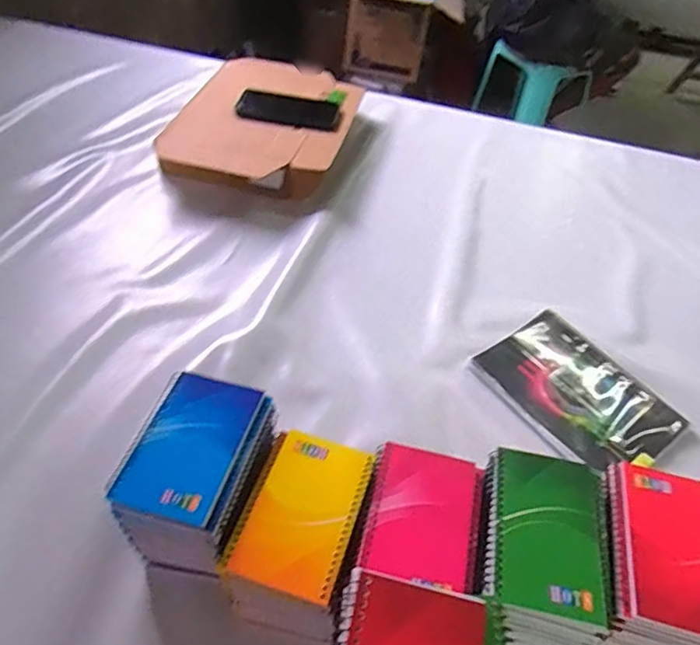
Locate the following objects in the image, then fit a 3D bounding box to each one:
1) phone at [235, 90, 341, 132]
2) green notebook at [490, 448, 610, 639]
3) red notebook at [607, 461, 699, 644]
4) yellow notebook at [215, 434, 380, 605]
[{"bbox_3d":[-0.104,-0.365,0.968,0.171,0.017,0.071,8,47,1],"label":"phone"},{"bbox_3d":[0.157,0.166,0.449,0.088,0.013,0.132,10,49,5],"label":"green notebook"},{"bbox_3d":[0.260,0.179,0.454,0.092,0.013,0.133,12,50,7],"label":"red notebook"},{"bbox_3d":[-0.038,0.150,0.460,0.086,0.007,0.128,15,50,10],"label":"yellow notebook"}]

